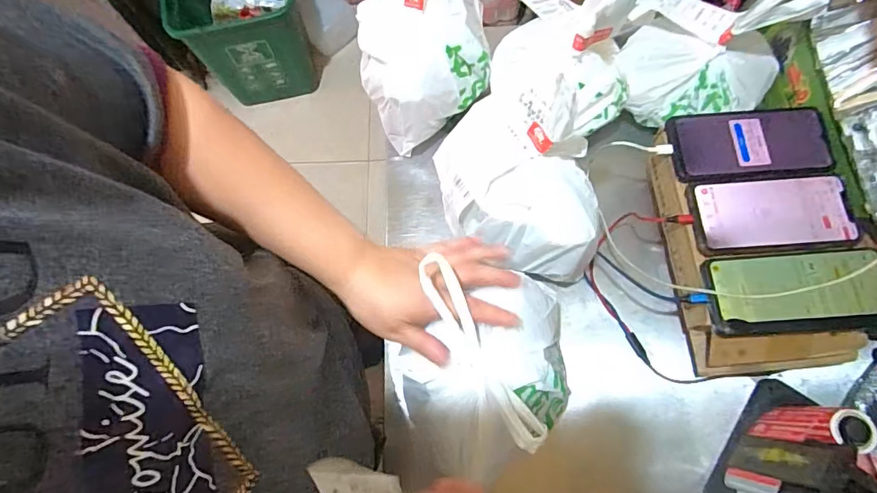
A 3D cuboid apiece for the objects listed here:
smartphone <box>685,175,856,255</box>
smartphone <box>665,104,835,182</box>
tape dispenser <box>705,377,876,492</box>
[{"bbox_3d":[0.342,-0.031,0.482,0.155,0.013,0.079,-3,72,2],"label":"smartphone"},{"bbox_3d":[0.333,-0.109,0.504,0.158,0.008,0.079,-4,75,4],"label":"smartphone"},{"bbox_3d":[0.351,0.205,0.431,0.086,0.180,0.150,39,78,13],"label":"tape dispenser"}]

